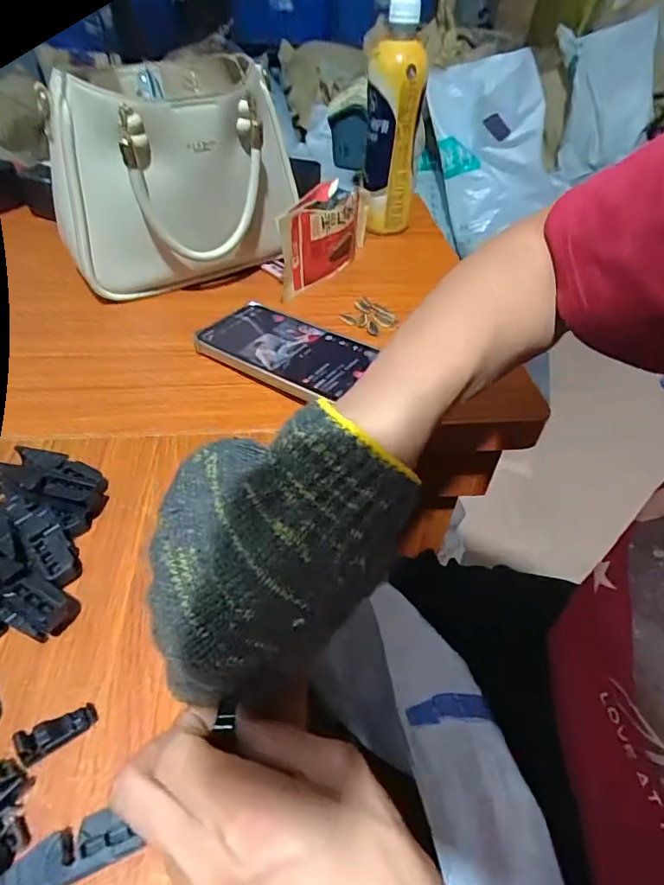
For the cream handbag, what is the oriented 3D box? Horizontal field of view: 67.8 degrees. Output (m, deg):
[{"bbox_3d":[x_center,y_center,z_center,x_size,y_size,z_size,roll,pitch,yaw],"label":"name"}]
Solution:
[{"bbox_3d":[-0.154,-0.251,0.478,0.204,0.173,0.147,-17,49,-20],"label":"cream handbag"}]

